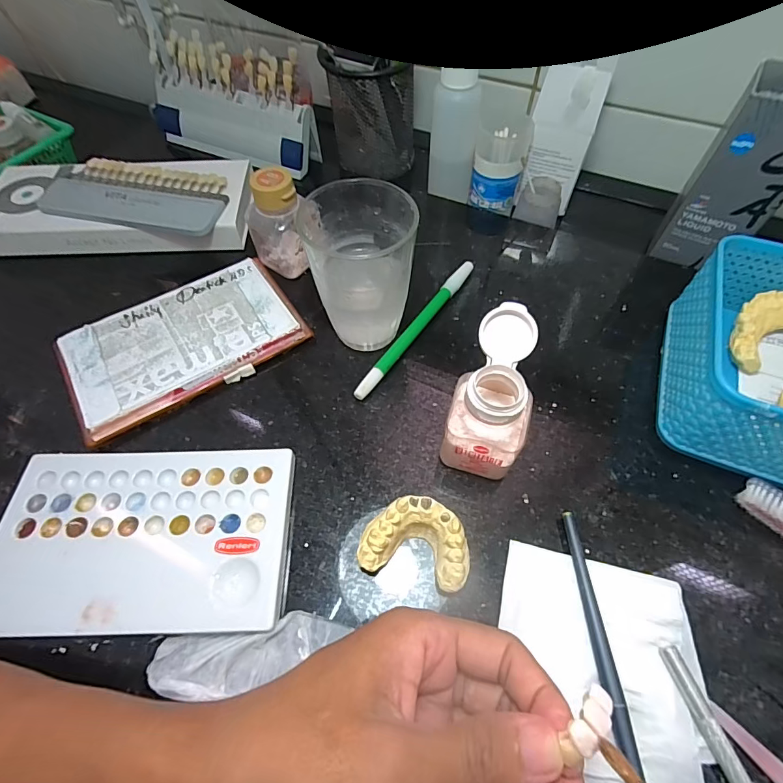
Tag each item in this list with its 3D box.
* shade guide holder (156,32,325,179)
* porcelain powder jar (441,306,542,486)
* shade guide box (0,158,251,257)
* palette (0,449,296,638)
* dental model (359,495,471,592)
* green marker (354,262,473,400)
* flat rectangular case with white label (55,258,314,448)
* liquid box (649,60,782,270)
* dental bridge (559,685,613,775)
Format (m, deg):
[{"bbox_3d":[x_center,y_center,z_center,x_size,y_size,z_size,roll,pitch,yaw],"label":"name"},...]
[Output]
[{"bbox_3d":[-0.159,-0.274,0.404,0.178,0.081,0.050,22,60,14],"label":"shade guide holder"},{"bbox_3d":[0.056,0.004,0.233,0.041,0.076,0.064,15,58,10],"label":"porcelain powder jar"},{"bbox_3d":[-0.229,-0.159,0.358,0.217,0.031,0.083,0,57,0],"label":"shade guide box"},{"bbox_3d":[-0.131,0.077,0.227,0.152,0.012,0.092,-1,57,-1],"label":"palette"},{"bbox_3d":[0.013,0.077,0.220,0.054,0.025,0.038,12,58,8],"label":"dental model"},{"bbox_3d":[0.020,-0.047,0.304,0.010,0.012,0.144,30,62,18],"label":"green marker"},{"bbox_3d":[-0.142,-0.035,0.294,0.150,0.017,0.088,-28,61,-17],"label":"flat rectangular case with white label"},{"bbox_3d":[0.248,-0.152,0.301,0.058,0.118,0.054,26,61,16],"label":"liquid box"},{"bbox_3d":[0.064,0.110,0.138,0.010,0.007,0.025,31,69,19],"label":"dental bridge"}]

